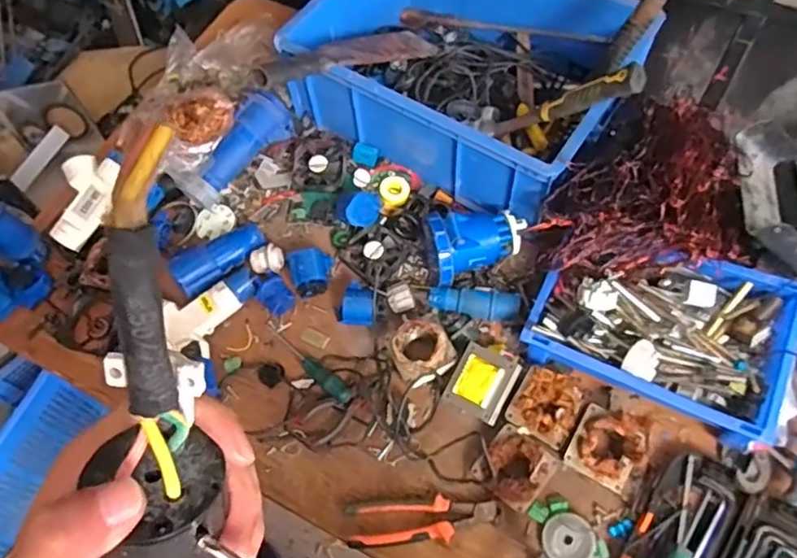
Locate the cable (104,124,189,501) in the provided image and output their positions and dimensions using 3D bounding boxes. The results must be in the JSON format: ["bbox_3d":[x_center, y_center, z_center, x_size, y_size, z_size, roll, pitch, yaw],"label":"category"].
[{"bbox_3d":[-0.077,0.015,0.192,0.016,0.122,0.019,12,28,9],"label":"cable"}]

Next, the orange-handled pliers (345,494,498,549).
[{"bbox_3d":[0.029,0.303,0.780,0.185,0.023,0.055,-2,62,1],"label":"orange-handled pliers"}]

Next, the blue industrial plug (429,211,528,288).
[{"bbox_3d":[0.114,-0.052,0.895,0.143,0.105,0.084,-18,63,-7],"label":"blue industrial plug"}]

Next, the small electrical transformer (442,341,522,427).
[{"bbox_3d":[0.109,0.135,0.815,0.076,0.037,0.085,26,89,15],"label":"small electrical transformer"}]

